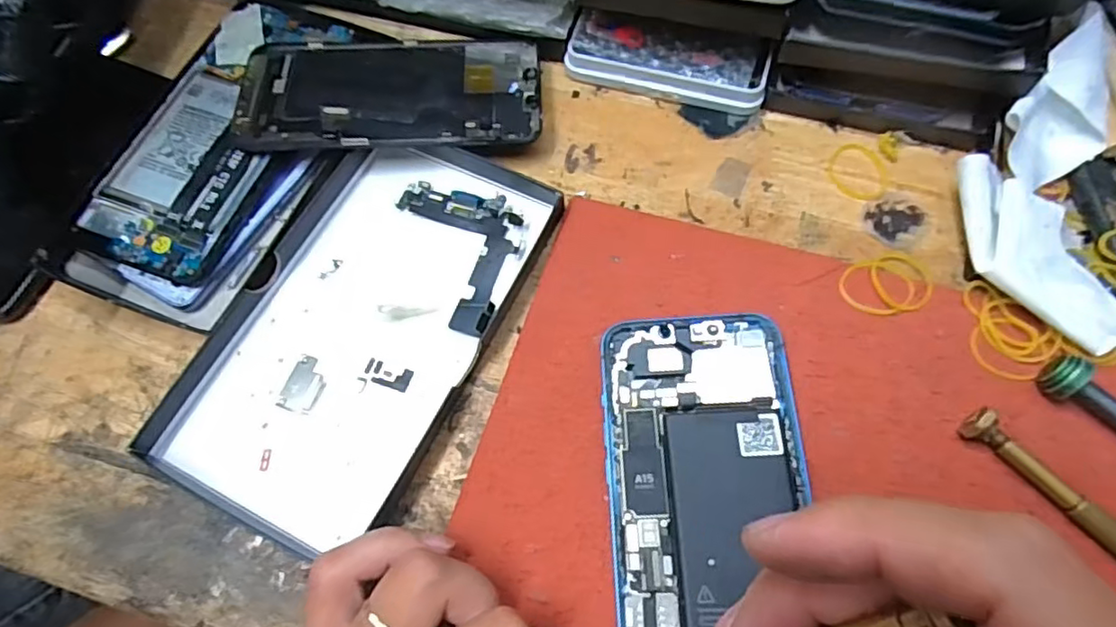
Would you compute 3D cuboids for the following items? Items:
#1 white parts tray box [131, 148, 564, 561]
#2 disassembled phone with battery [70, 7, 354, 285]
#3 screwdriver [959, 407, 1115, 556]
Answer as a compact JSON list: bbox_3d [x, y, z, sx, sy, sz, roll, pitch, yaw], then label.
[{"bbox_3d":[-0.082,0.002,0.266,0.099,0.021,0.176,24,71,13],"label":"white parts tray box"},{"bbox_3d":[-0.159,-0.087,0.293,0.067,0.015,0.149,16,69,10],"label":"disassembled phone with battery"},{"bbox_3d":[0.193,0.077,0.215,0.011,0.013,0.112,-41,71,-13],"label":"screwdriver"}]

